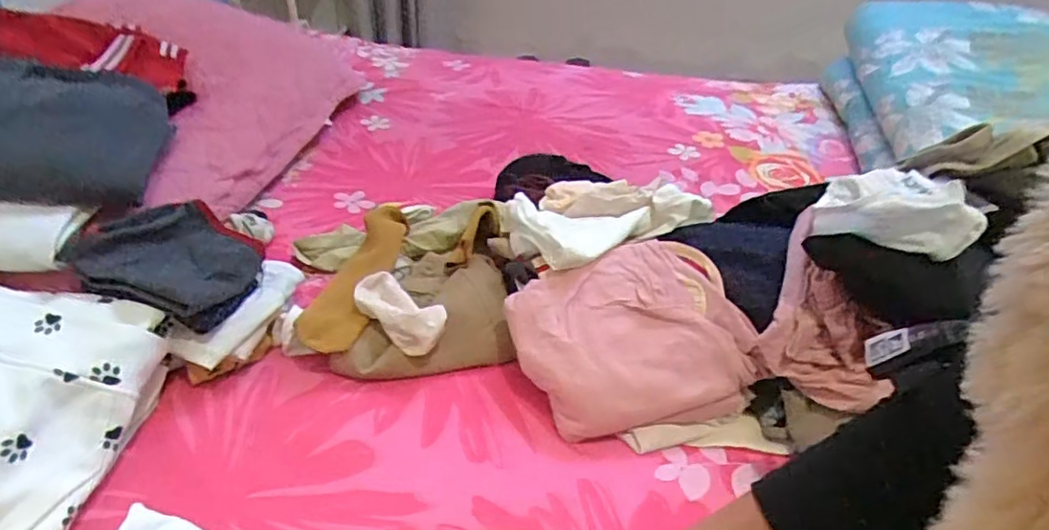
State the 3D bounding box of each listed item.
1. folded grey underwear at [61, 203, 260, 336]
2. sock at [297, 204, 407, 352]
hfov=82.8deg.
[{"bbox_3d":[-0.362,-0.008,0.617,0.153,0.065,0.132,12,41,9],"label":"folded grey underwear"},{"bbox_3d":[-0.200,0.017,0.713,0.073,0.056,0.238,8,40,4],"label":"sock"}]

